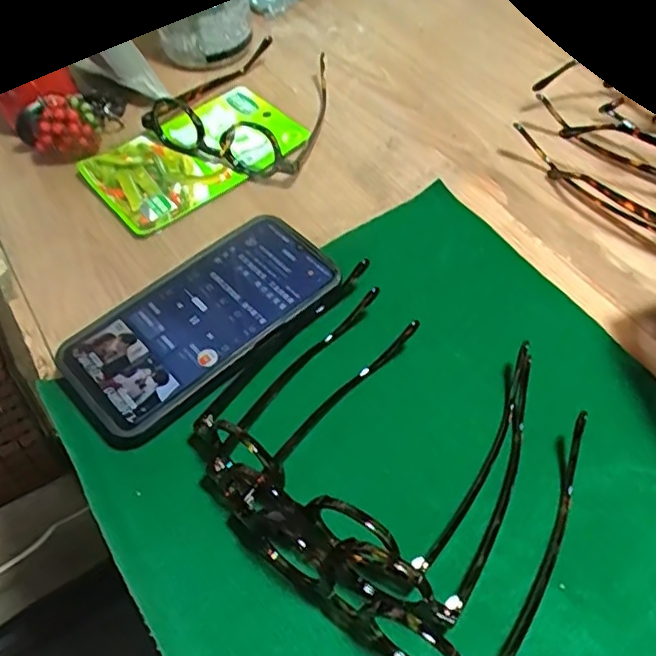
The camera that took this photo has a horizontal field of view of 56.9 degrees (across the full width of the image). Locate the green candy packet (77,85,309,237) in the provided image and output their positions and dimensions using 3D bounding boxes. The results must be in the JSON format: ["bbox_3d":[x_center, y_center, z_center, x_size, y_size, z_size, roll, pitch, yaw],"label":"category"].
[{"bbox_3d":[-0.105,-0.140,0.476,0.165,0.011,0.110,-35,60,-21],"label":"green candy packet"}]

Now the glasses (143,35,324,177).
[{"bbox_3d":[-0.056,-0.202,0.509,0.140,0.039,0.170,24,59,19],"label":"glasses"}]

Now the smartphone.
[{"bbox_3d":[-0.075,-0.008,0.369,0.164,0.018,0.079,-38,61,-22],"label":"smartphone"}]

